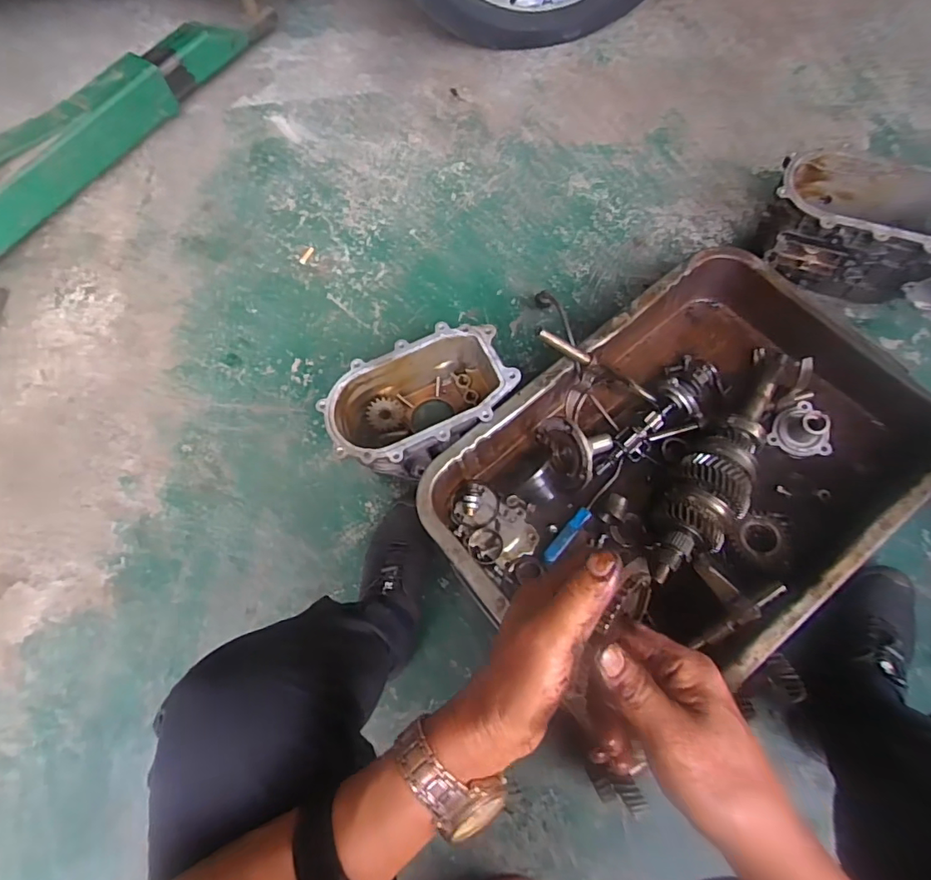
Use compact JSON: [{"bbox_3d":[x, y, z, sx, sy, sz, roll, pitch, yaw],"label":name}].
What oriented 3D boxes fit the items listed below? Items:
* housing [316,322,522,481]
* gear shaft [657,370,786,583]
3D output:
[{"bbox_3d":[-0.065,-0.048,0.805,0.268,0.138,0.164,-25,71,-5],"label":"housing"},{"bbox_3d":[0.371,0.031,0.736,0.097,0.080,0.388,33,75,15],"label":"gear shaft"}]

